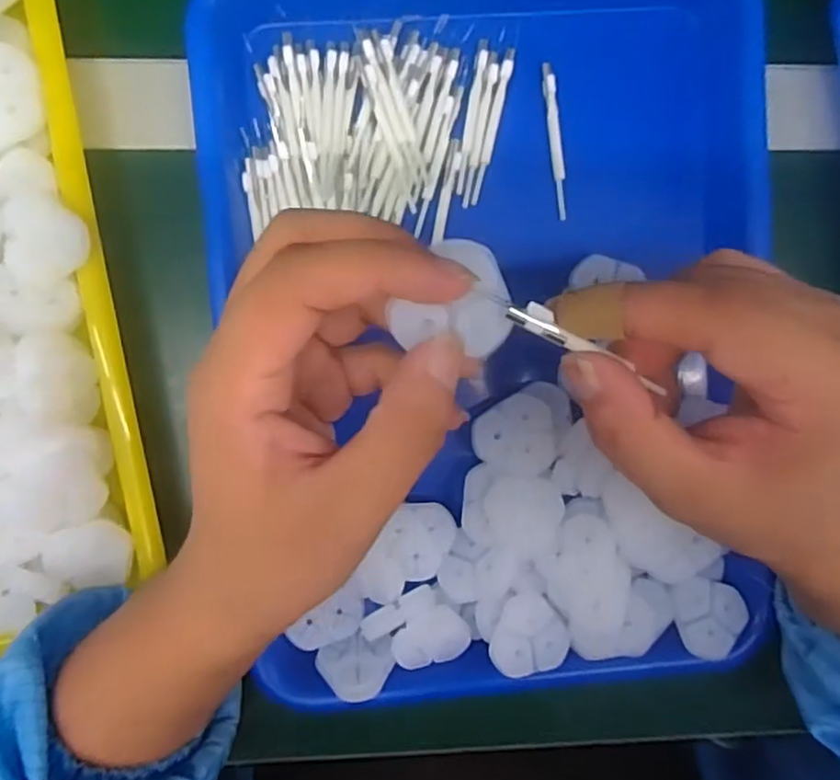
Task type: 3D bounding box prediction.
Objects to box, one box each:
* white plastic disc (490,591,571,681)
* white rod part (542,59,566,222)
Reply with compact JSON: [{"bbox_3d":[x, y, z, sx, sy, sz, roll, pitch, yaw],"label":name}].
[{"bbox_3d":[0.049,0.114,0.307,0.035,0.009,0.034,0,94,-4],"label":"white plastic disc"},{"bbox_3d":[0.064,-0.116,0.312,0.006,0.004,0.069,-9,95,-3],"label":"white rod part"}]

